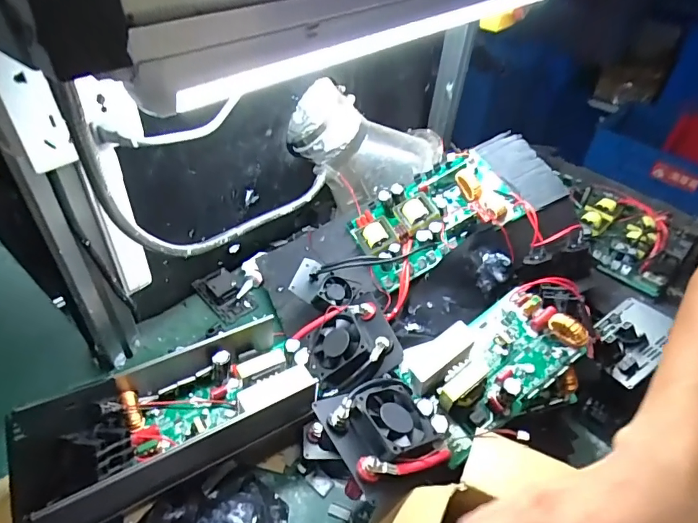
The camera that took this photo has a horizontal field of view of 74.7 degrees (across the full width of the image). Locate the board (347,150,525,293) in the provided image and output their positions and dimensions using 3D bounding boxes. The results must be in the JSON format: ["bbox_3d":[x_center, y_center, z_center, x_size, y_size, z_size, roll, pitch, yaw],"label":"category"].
[{"bbox_3d":[0.106,-0.066,0.594,0.206,0.039,0.133,-29,59,0],"label":"board"}]

